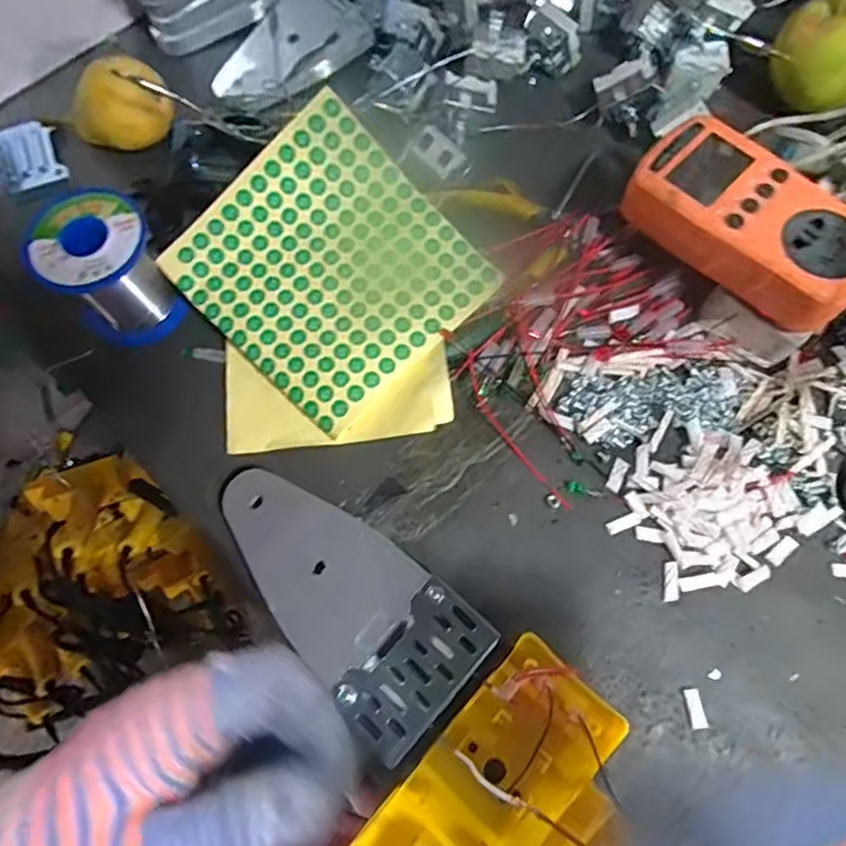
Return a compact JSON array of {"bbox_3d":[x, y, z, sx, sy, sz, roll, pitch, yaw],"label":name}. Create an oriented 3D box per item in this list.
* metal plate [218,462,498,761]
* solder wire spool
[{"bbox_3d":[-0.046,0.083,0.299,0.153,0.032,0.072,39,78,11],"label":"metal plate"},{"bbox_3d":[-0.181,-0.088,0.345,0.060,0.063,0.061,0,71,0],"label":"solder wire spool"}]

